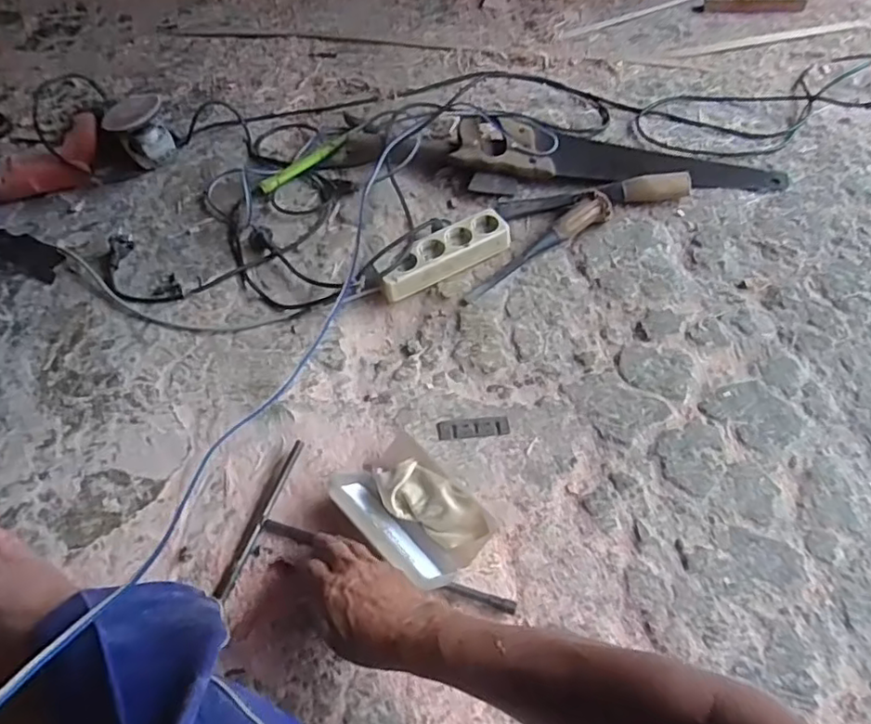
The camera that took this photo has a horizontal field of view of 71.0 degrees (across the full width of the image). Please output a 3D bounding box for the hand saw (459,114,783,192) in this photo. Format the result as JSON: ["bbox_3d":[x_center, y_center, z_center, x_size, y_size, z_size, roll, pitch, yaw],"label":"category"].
[{"bbox_3d":[0.282,-0.322,0.966,0.513,0.048,0.124,9,56,11],"label":"hand saw"}]

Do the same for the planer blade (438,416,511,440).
[{"bbox_3d":[0.045,0.078,0.726,0.083,0.004,0.025,-6,54,0],"label":"planer blade"}]

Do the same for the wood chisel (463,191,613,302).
[{"bbox_3d":[0.143,-0.170,0.866,0.259,0.047,0.045,-31,58,-17],"label":"wood chisel"}]

